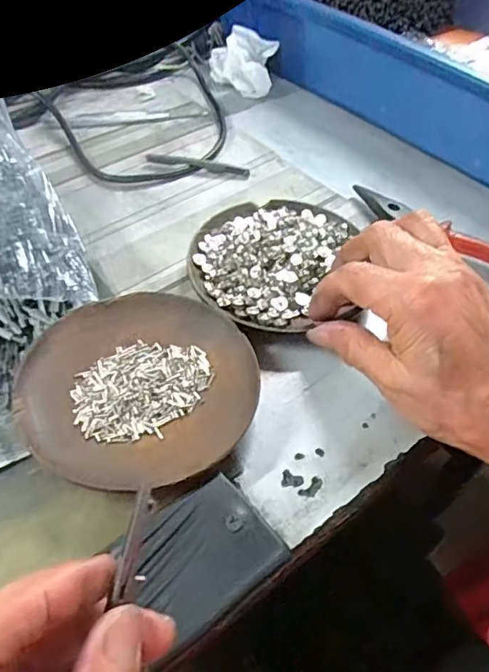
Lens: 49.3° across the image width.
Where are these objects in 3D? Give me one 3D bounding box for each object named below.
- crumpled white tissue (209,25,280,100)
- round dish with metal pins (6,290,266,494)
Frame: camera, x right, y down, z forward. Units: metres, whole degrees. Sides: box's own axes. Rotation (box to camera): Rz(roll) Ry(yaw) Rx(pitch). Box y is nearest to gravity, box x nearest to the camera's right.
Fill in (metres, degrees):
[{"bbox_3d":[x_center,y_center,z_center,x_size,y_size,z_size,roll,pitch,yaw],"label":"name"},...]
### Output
[{"bbox_3d":[-0.002,-0.249,0.485,0.060,0.047,0.069,2,49,1],"label":"crumpled white tissue"},{"bbox_3d":[-0.051,0.024,0.266,0.111,0.016,0.110,1,49,-1],"label":"round dish with metal pins"}]

